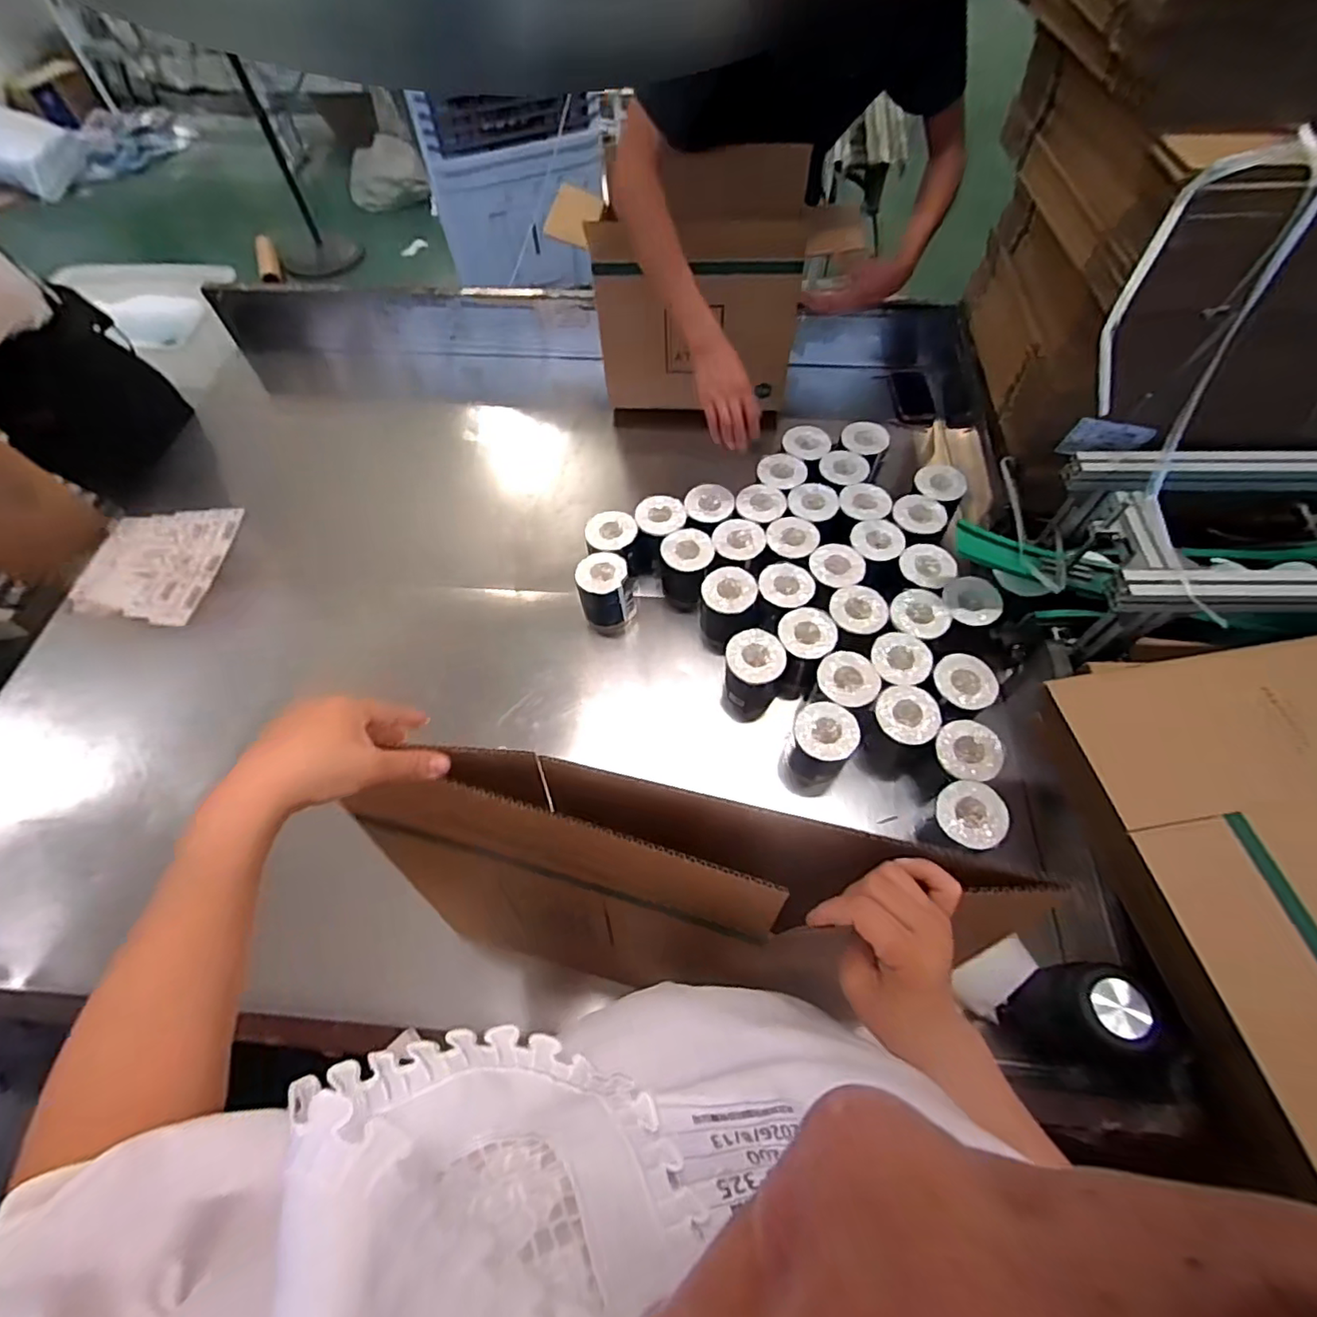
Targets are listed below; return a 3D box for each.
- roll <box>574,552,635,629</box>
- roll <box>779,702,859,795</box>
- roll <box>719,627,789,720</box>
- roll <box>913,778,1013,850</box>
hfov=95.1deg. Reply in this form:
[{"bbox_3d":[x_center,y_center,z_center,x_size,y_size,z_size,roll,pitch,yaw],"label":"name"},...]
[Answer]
[{"bbox_3d":[-0.096,-0.118,1.110,0.095,0.146,0.097,-1,61,1],"label":"roll"},{"bbox_3d":[0.256,0.148,0.973,0.092,0.159,0.101,-1,61,1],"label":"roll"},{"bbox_3d":[0.160,0.038,1.042,0.094,0.165,0.110,3,61,3],"label":"roll"},{"bbox_3d":[0.445,0.243,0.892,0.107,0.093,0.097,-21,63,-9],"label":"roll"}]

